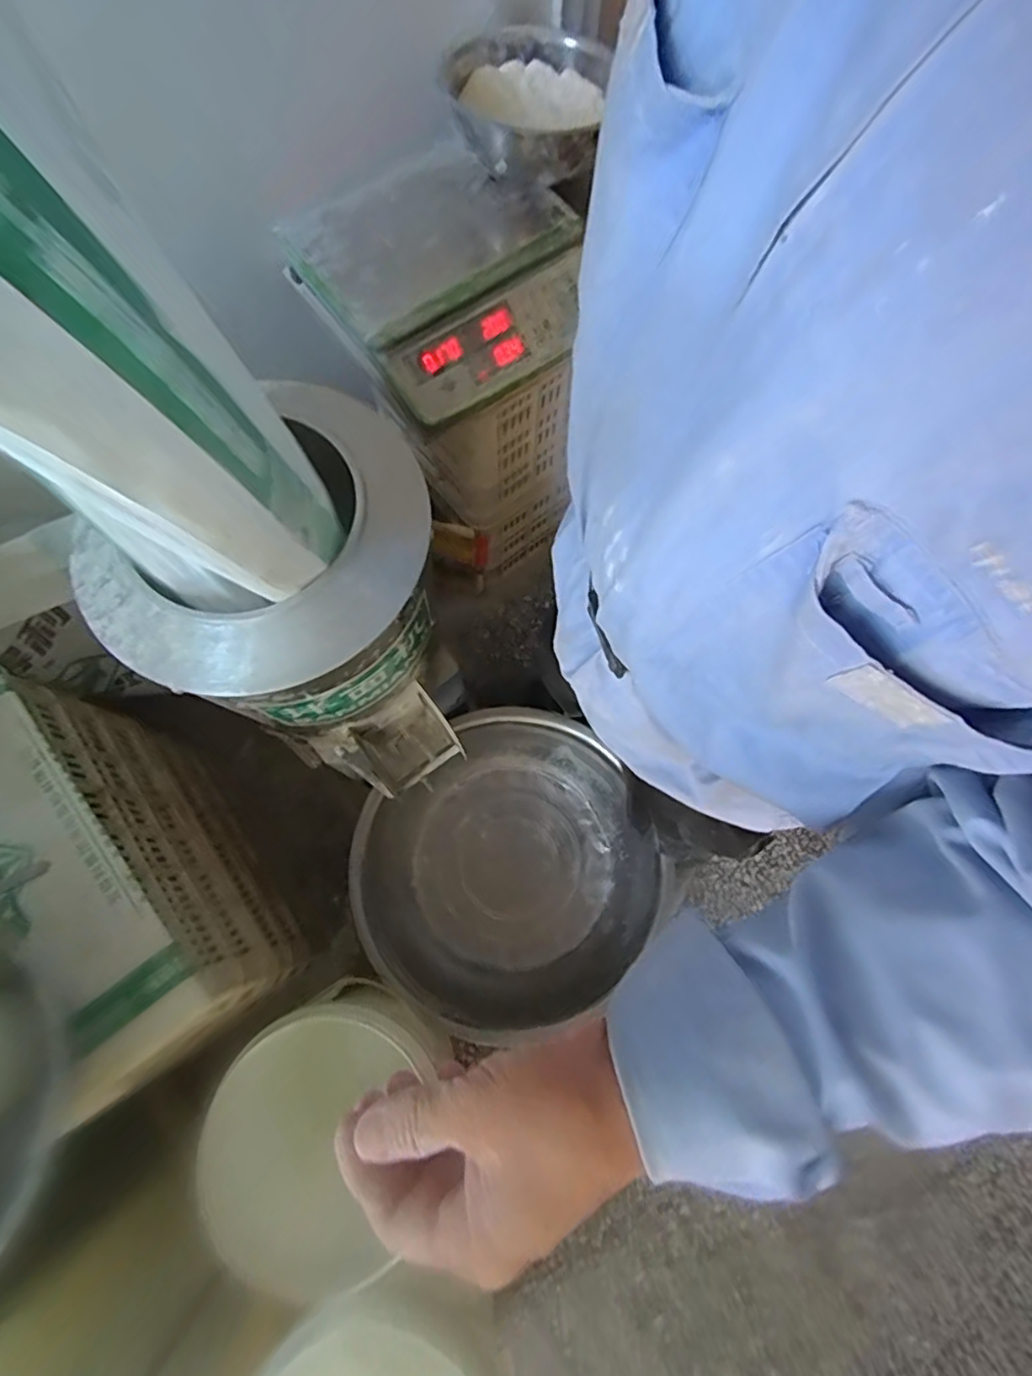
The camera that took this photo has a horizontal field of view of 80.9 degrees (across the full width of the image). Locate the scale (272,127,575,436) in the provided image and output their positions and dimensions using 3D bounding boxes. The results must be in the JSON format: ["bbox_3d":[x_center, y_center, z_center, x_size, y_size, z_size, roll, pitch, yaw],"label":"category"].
[{"bbox_3d":[-0.084,-0.544,0.794,0.335,0.102,0.297,-36,76,-11],"label":"scale"}]

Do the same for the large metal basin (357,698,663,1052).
[{"bbox_3d":[-0.016,0.353,1.167,0.513,0.272,0.493,0,73,-1],"label":"large metal basin"}]

